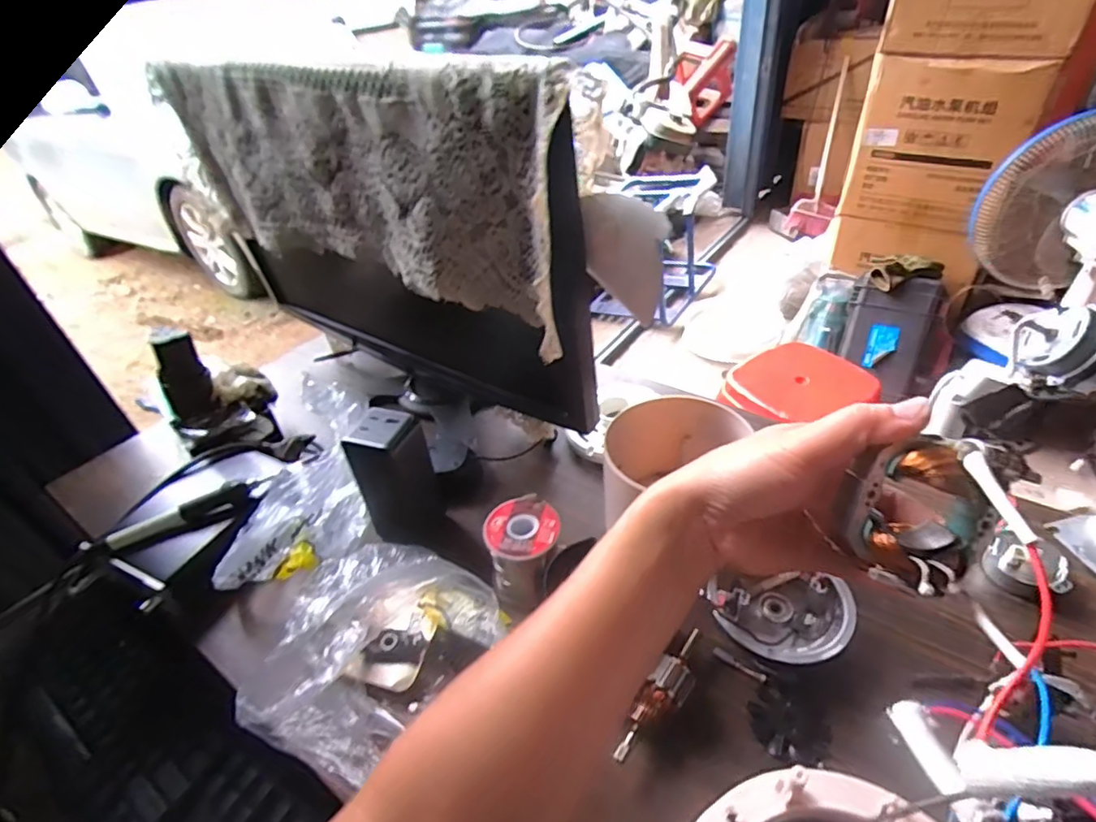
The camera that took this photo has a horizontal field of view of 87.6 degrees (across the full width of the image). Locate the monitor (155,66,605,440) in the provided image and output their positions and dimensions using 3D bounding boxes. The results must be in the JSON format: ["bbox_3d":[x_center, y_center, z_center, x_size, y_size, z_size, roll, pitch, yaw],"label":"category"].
[{"bbox_3d":[-0.159,-0.153,0.519,0.466,0.284,0.071,19,44,27],"label":"monitor"}]

